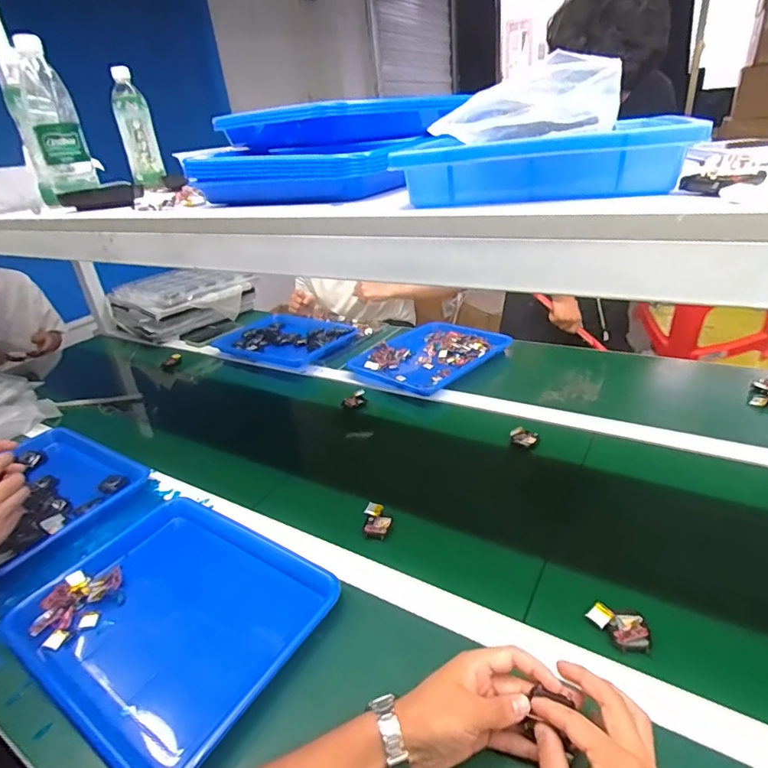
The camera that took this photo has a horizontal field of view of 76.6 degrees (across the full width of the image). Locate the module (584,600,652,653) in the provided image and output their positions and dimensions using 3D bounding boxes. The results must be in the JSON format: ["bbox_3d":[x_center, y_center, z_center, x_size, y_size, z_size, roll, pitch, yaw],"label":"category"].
[{"bbox_3d":[0.239,0.248,0.496,0.056,0.015,0.040,3,29,18],"label":"module"}]

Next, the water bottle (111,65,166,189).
[{"bbox_3d":[-0.491,-0.502,0.963,0.064,0.198,0.061,-16,29,-17],"label":"water bottle"}]

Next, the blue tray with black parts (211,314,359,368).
[{"bbox_3d":[-0.247,-0.127,1.286,0.340,0.038,0.265,14,34,35],"label":"blue tray with black parts"}]

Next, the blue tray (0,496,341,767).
[{"bbox_3d":[-0.242,0.267,0.568,0.332,0.040,0.258,12,33,32],"label":"blue tray"}]

